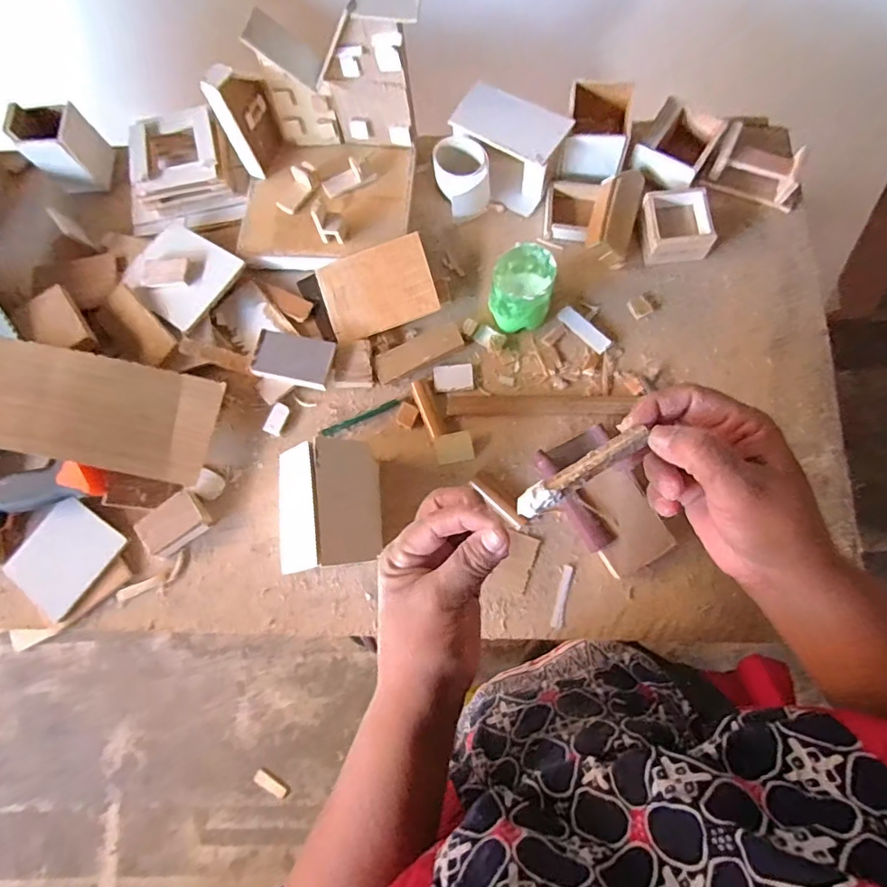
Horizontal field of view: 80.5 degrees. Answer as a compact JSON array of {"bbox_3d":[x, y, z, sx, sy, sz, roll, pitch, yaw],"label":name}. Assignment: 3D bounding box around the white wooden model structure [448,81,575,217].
[{"bbox_3d":[0.064,-0.306,0.548,0.113,0.072,0.069,26,77,9],"label":"white wooden model structure"}]

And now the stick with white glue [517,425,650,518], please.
[{"bbox_3d":[0.076,0.016,0.288,0.078,0.006,0.014,-31,75,-3],"label":"stick with white glue"}]

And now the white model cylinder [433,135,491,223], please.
[{"bbox_3d":[0.021,-0.278,0.550,0.052,0.053,0.067,-25,76,-5],"label":"white model cylinder"}]

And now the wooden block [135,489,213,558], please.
[{"bbox_3d":[-0.246,0.075,0.482,0.057,0.022,0.038,-42,76,-7],"label":"wooden block"}]

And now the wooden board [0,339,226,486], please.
[{"bbox_3d":[-0.342,-0.034,0.491,0.242,0.016,0.101,12,73,-8],"label":"wooden board"}]

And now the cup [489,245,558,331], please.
[{"bbox_3d":[0.075,-0.146,0.503,0.056,0.070,0.061,-1,75,4],"label":"cup"}]

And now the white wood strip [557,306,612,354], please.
[{"bbox_3d":[0.141,-0.115,0.526,0.017,0.007,0.059,-43,76,-7],"label":"white wood strip"}]

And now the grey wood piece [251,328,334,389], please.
[{"bbox_3d":[-0.146,-0.081,0.509,0.073,0.007,0.046,12,96,-1],"label":"grey wood piece"}]

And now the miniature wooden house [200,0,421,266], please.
[{"bbox_3d":[-0.123,-0.288,0.499,0.193,0.131,0.162,-9,75,0],"label":"miniature wooden house"}]

